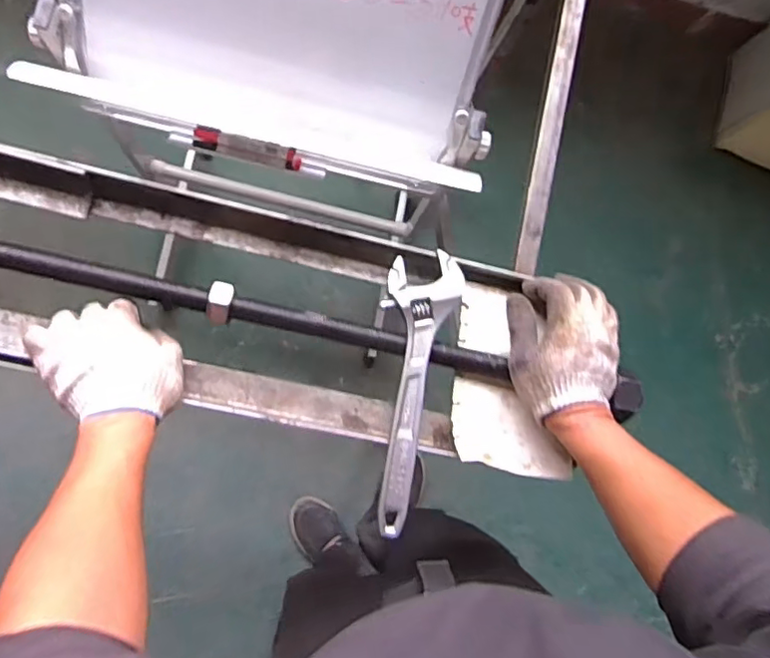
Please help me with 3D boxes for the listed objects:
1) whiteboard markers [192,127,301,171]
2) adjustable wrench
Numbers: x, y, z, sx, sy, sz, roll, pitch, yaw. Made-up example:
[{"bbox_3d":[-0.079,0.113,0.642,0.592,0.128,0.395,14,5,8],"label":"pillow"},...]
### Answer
[{"bbox_3d":[-0.180,-0.236,0.789,0.137,0.028,0.024,13,83,-7],"label":"whiteboard markers"},{"bbox_3d":[0.024,0.063,0.616,0.074,0.015,0.286,10,83,-7],"label":"adjustable wrench"}]

